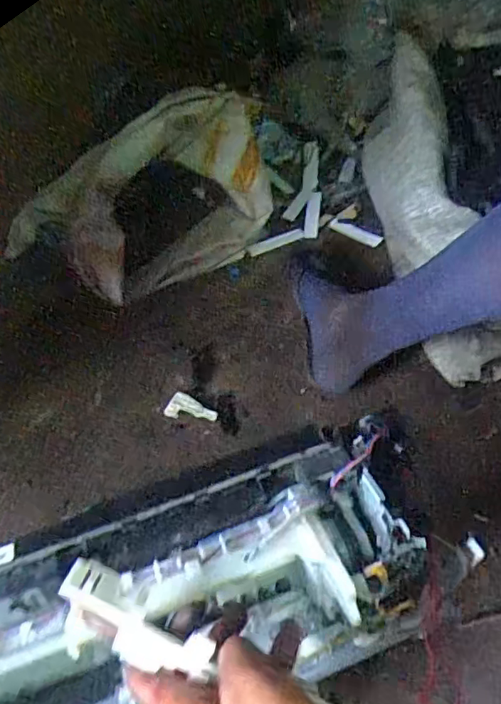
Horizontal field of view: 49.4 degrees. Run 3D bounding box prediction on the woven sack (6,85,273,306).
[{"bbox_3d":[-0.165,-0.245,0.890,0.421,0.193,0.214,-31,58,-18],"label":"woven sack"}]

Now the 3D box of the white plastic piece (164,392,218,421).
[{"bbox_3d":[-0.082,0.084,0.765,0.072,0.011,0.037,21,57,15],"label":"white plastic piece"}]

